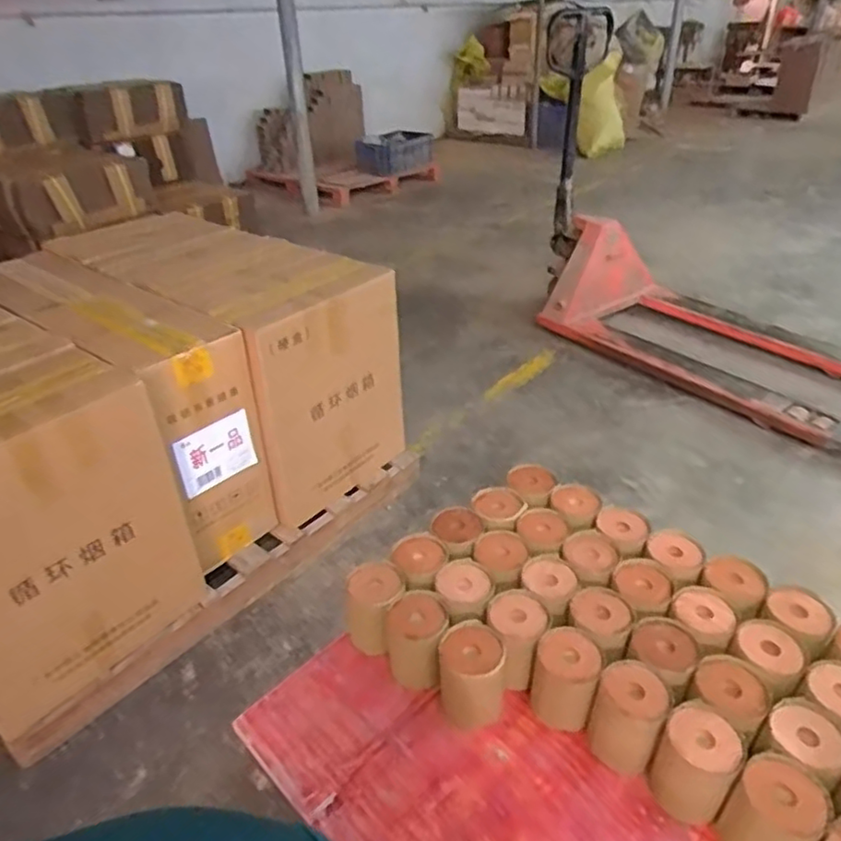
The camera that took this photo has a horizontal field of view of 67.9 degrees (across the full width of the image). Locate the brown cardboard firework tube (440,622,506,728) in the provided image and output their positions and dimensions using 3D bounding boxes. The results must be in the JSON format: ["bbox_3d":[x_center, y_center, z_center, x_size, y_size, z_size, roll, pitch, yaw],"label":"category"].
[{"bbox_3d":[0.069,0.342,0.825,0.086,0.106,0.107,4,34,10],"label":"brown cardboard firework tube"}]

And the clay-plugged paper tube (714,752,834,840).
[{"bbox_3d":[0.382,0.437,0.682,0.091,0.108,0.081,-30,42,-35],"label":"clay-plugged paper tube"}]

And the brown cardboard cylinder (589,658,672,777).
[{"bbox_3d":[0.260,0.366,0.776,0.079,0.089,0.094,18,39,28],"label":"brown cardboard cylinder"}]

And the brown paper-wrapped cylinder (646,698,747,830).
[{"bbox_3d":[0.320,0.403,0.729,0.078,0.104,0.093,24,42,34],"label":"brown paper-wrapped cylinder"}]

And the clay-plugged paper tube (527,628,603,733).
[{"bbox_3d":[0.189,0.341,0.819,0.078,0.123,0.072,-2,34,1],"label":"clay-plugged paper tube"}]

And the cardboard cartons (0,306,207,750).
[{"bbox_3d":[-0.922,0.108,1.334,0.761,0.584,0.462,22,41,32],"label":"cardboard cartons"}]

